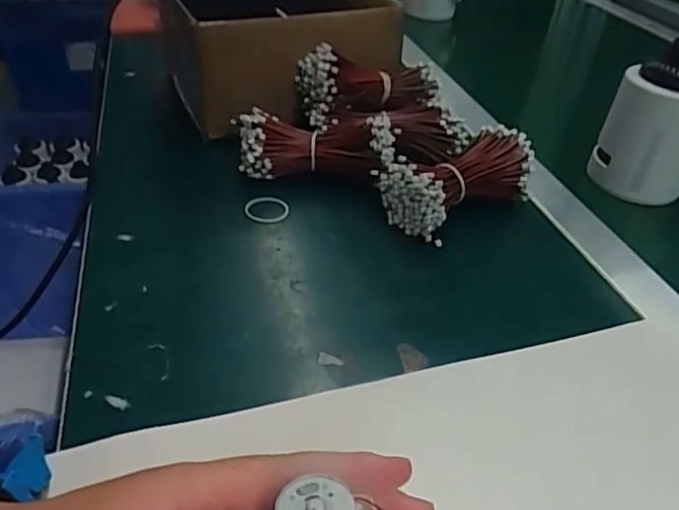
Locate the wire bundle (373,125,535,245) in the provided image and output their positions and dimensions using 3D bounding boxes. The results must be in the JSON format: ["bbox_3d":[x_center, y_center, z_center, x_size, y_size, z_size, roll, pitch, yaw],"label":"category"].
[{"bbox_3d":[0.090,-0.057,0.450,0.117,0.051,0.060,-21,44,-29],"label":"wire bundle"}]

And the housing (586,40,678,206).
[{"bbox_3d":[0.268,-0.106,0.484,0.068,0.111,0.068,-6,39,-14],"label":"housing"}]

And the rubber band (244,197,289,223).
[{"bbox_3d":[-0.056,-0.036,0.448,0.033,0.004,0.028,6,52,-5],"label":"rubber band"}]

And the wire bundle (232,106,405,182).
[{"bbox_3d":[-0.020,-0.090,0.475,0.132,0.052,0.054,6,38,2],"label":"wire bundle"}]

